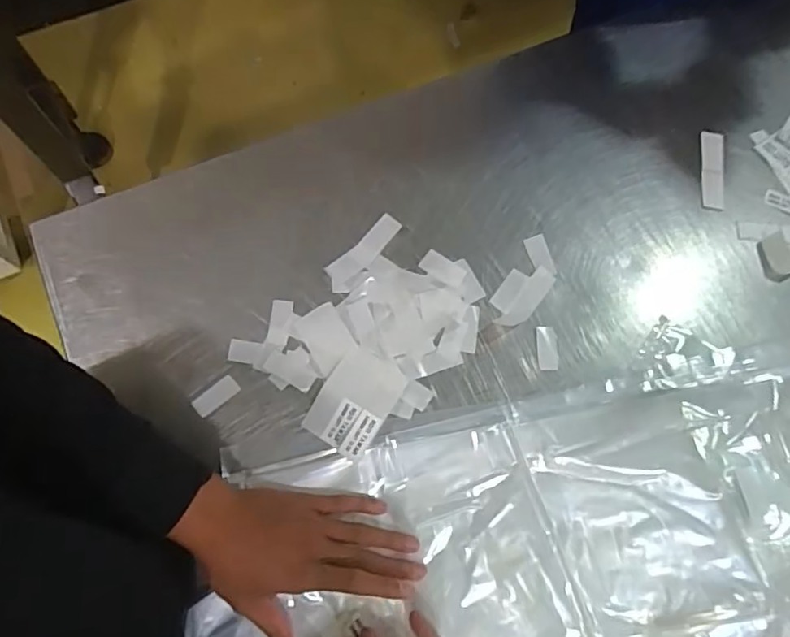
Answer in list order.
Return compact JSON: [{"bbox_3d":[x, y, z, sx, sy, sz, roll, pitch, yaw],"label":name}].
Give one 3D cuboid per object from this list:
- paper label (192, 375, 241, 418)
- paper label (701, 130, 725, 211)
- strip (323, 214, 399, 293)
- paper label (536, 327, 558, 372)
[{"bbox_3d":[-0.164,0.071,0.506,0.041,0.004,0.019,-38,79,-11],"label":"paper label"},{"bbox_3d":[0.341,-0.158,0.596,0.027,0.004,0.089,7,76,-5],"label":"paper label"},{"bbox_3d":[-0.031,-0.065,0.549,0.088,0.004,0.028,-43,83,-8],"label":"strip"},{"bbox_3d":[0.146,0.029,0.533,0.020,0.004,0.043,-2,75,-3],"label":"paper label"}]

